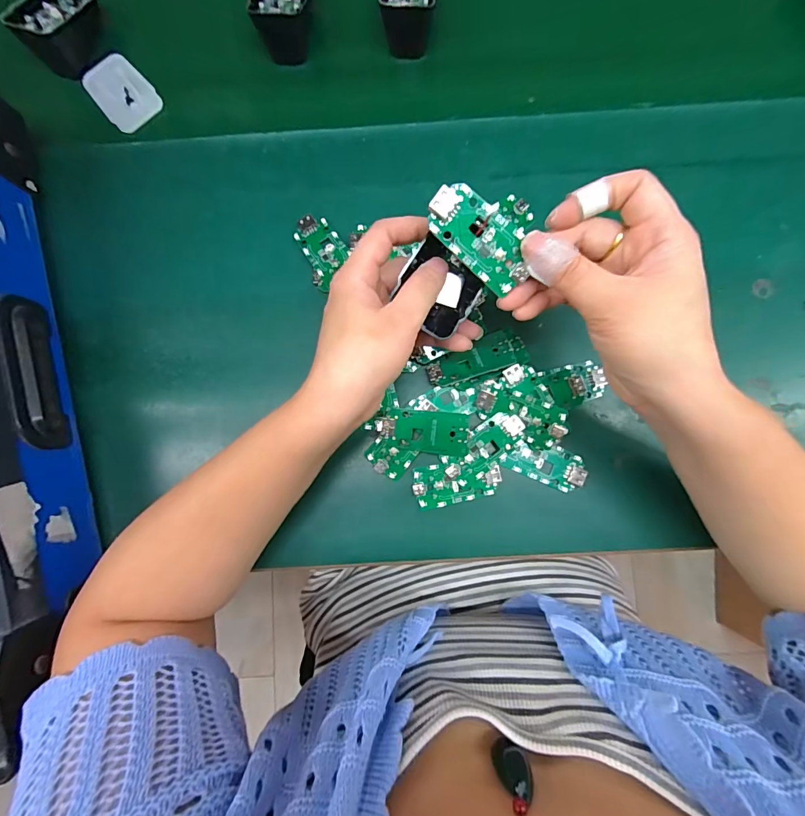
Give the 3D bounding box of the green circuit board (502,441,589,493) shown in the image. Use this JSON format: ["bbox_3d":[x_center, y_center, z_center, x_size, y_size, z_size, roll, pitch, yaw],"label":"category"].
[{"bbox_3d":[0.107,0.042,0.301,0.058,0.006,0.028,22,85,2],"label":"green circuit board"}]

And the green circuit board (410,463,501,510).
[{"bbox_3d":[0.040,0.055,0.300,0.063,0.005,0.030,-13,85,-1],"label":"green circuit board"}]

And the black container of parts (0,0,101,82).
[{"bbox_3d":[-0.289,-0.320,0.335,0.045,0.038,0.070,15,85,1],"label":"black container of parts"}]

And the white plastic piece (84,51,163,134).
[{"bbox_3d":[-0.243,-0.273,0.352,0.045,0.006,0.067,-43,86,-3],"label":"white plastic piece"}]

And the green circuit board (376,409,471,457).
[{"bbox_3d":[0.015,0.017,0.297,0.066,0.004,0.030,4,96,4],"label":"green circuit board"}]

